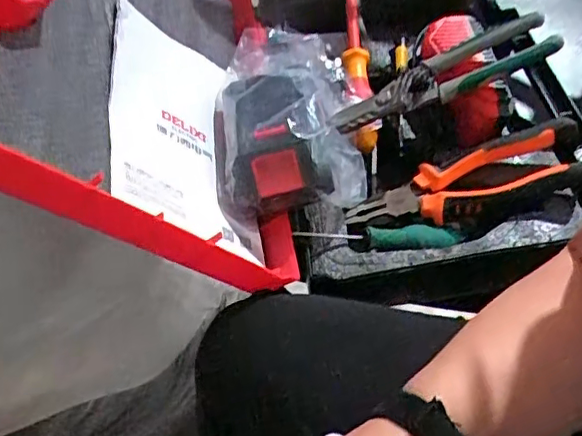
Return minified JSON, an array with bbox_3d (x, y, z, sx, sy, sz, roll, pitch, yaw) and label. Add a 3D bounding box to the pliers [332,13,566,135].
[{"bbox_3d":[0.124,-0.117,0.492,0.189,0.021,0.049,-24,54,7],"label":"pliers"}]

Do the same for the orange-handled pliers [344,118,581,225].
[{"bbox_3d":[0.143,-0.028,0.481,0.188,0.028,0.053,-17,53,10],"label":"orange-handled pliers"}]

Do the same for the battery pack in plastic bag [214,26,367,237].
[{"bbox_3d":[-0.004,-0.089,0.488,0.121,0.062,0.195,-6,54,-1],"label":"battery pack in plastic bag"}]

